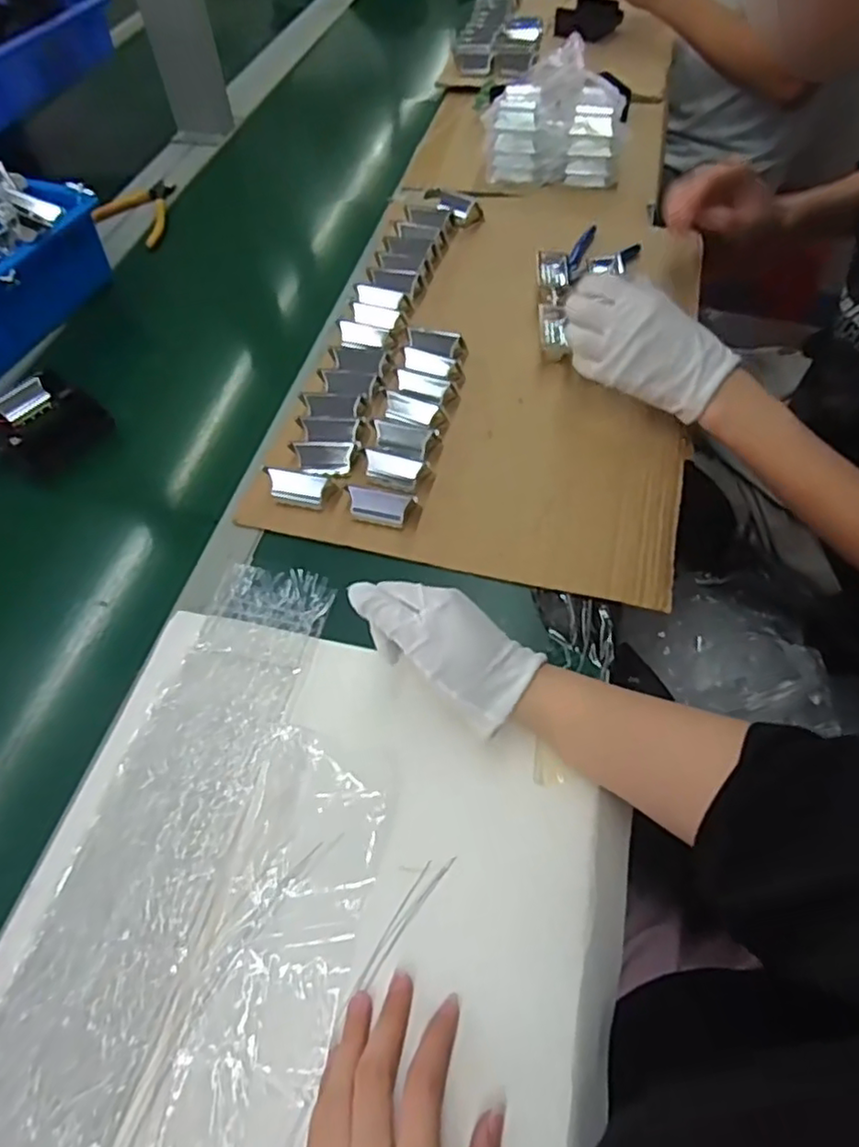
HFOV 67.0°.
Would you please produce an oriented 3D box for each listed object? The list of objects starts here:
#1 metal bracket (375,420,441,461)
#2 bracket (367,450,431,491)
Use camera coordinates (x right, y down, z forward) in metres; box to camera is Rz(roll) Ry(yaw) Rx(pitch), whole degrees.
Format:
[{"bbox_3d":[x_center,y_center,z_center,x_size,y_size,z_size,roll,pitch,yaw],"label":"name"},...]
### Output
[{"bbox_3d":[-0.023,-0.124,0.578,0.058,0.019,0.033,16,59,5],"label":"metal bracket"},{"bbox_3d":[-0.029,-0.089,0.558,0.053,0.015,0.029,12,58,2],"label":"bracket"}]

